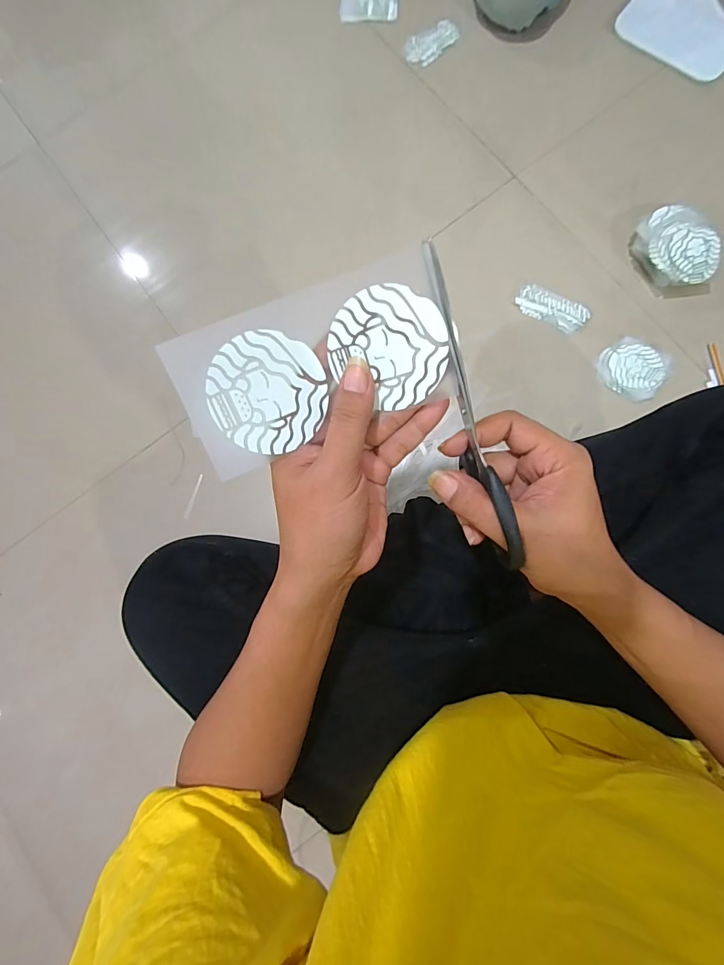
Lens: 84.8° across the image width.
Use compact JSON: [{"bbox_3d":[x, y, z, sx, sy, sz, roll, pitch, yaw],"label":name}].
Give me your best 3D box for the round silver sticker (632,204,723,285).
[{"bbox_3d":[0.464,-0.345,0.591,0.093,0.051,0.125,-31,81,-1],"label":"round silver sticker"}]

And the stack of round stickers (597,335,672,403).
[{"bbox_3d":[0.405,-0.172,0.595,0.090,0.012,0.083,29,88,6],"label":"stack of round stickers"}]

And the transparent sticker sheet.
[{"bbox_3d":[-0.026,-0.063,0.225,0.146,0.020,0.078,-19,108,1],"label":"transparent sticker sheet"}]

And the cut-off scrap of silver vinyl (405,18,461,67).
[{"bbox_3d":[0.120,-0.770,0.692,0.101,0.006,0.061,-45,83,-1],"label":"cut-off scrap of silver vinyl"}]

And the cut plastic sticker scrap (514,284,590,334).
[{"bbox_3d":[0.294,-0.271,0.615,0.110,0.004,0.048,26,87,6],"label":"cut plastic sticker scrap"}]

